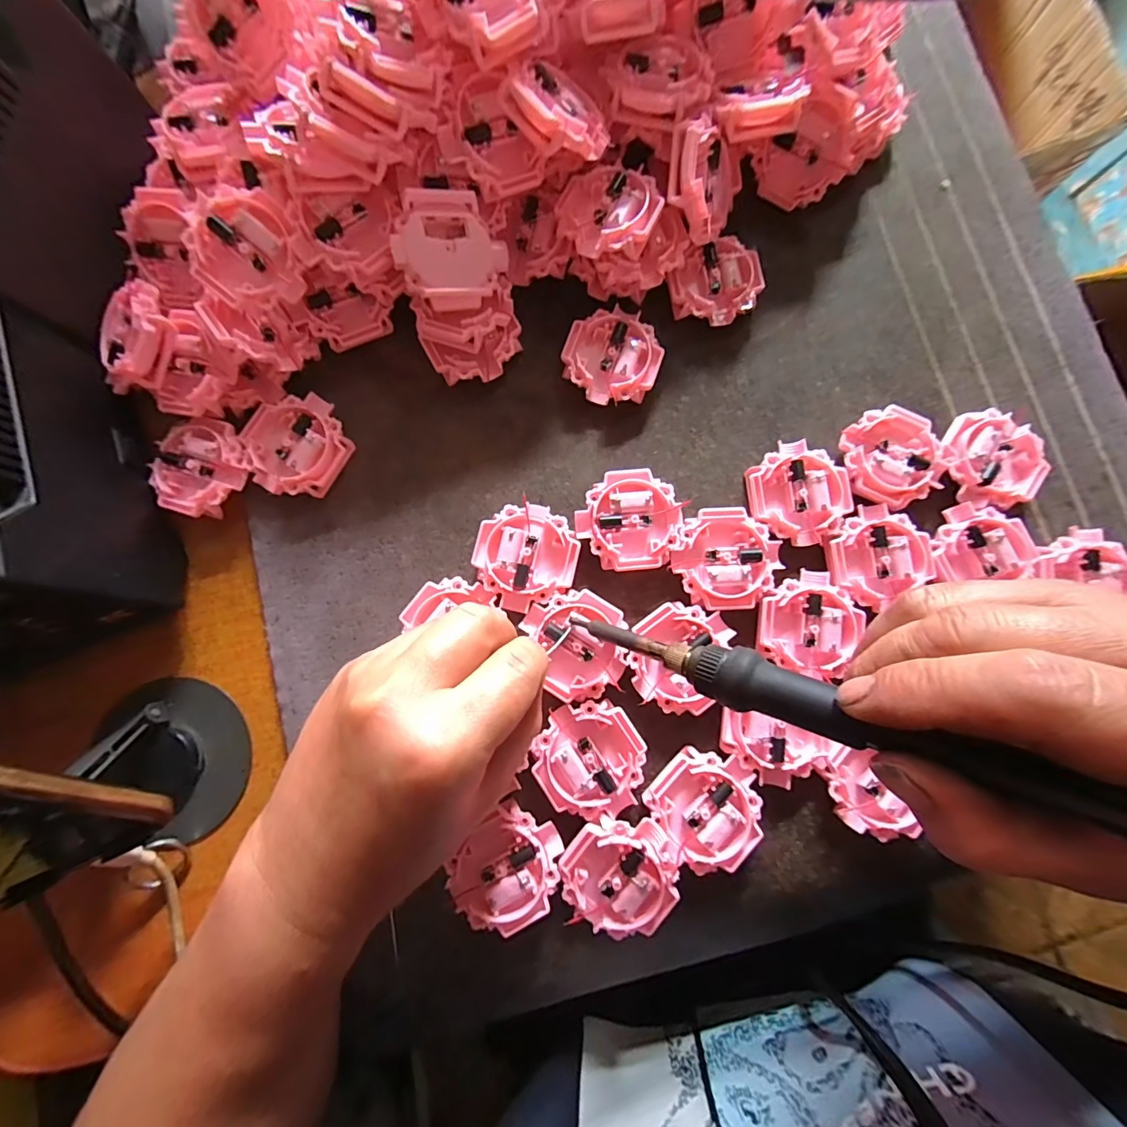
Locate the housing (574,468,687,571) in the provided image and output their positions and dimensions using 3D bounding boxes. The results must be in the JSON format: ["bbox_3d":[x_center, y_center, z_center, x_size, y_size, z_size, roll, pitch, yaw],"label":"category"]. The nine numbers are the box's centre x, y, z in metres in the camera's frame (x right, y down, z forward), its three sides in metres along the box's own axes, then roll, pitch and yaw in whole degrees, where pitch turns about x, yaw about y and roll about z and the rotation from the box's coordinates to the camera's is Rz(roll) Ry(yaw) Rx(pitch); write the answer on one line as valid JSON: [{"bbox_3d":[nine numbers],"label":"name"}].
[{"bbox_3d":[0.035,-0.022,0.250,0.055,0.014,0.051,-6,82,-2],"label":"housing"}]

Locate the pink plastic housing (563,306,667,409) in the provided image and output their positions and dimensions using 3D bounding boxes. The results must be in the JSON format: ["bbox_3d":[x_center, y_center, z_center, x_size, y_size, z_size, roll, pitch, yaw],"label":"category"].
[{"bbox_3d":[0.027,-0.114,0.265,0.051,0.016,0.051,0,82,-1],"label":"pink plastic housing"}]

